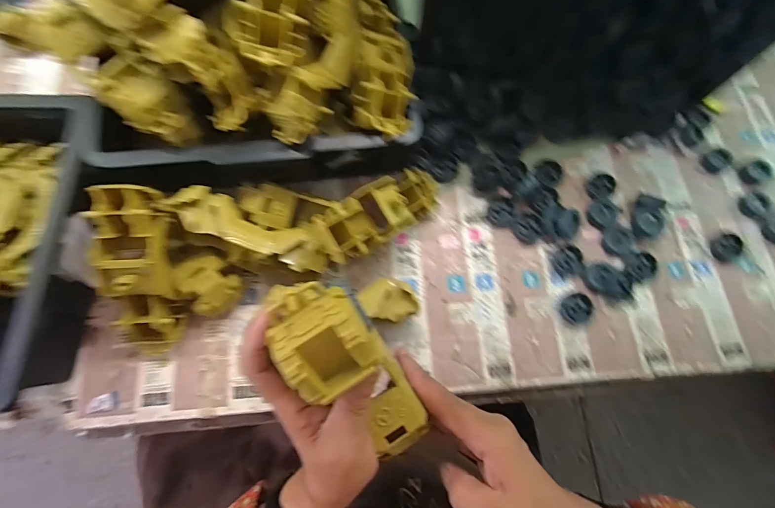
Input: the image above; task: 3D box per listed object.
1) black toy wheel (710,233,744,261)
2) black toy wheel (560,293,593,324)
[{"bbox_3d":[0.412,-0.009,0.445,0.033,0.013,0.030,0,75,-2],"label":"black toy wheel"},{"bbox_3d":[0.226,0.064,0.436,0.039,0.009,0.032,-43,80,-12],"label":"black toy wheel"}]

